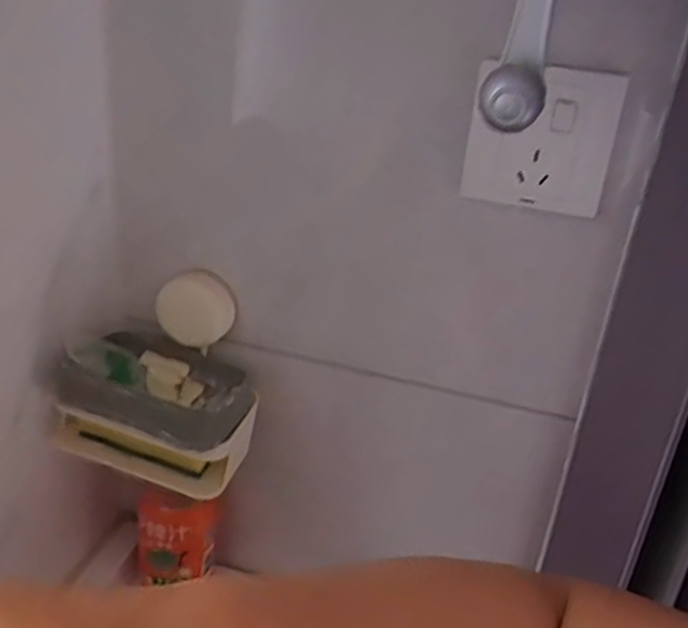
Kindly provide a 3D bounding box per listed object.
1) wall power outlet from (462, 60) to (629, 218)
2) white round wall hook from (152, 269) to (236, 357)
[{"bbox_3d":[0.111,-0.099,0.419,0.079,0.087,0.016,12,46,15],"label":"wall power outlet"},{"bbox_3d":[-0.110,-0.003,0.551,0.057,0.057,0.014,1,27,-9],"label":"white round wall hook"}]

